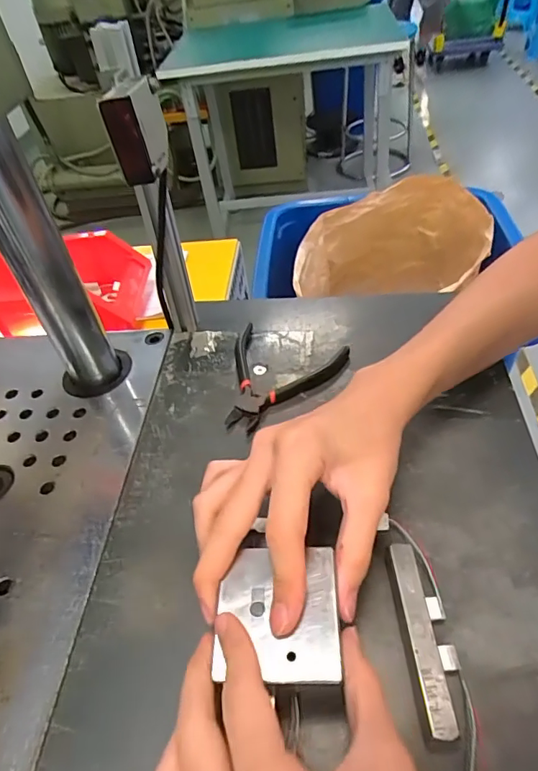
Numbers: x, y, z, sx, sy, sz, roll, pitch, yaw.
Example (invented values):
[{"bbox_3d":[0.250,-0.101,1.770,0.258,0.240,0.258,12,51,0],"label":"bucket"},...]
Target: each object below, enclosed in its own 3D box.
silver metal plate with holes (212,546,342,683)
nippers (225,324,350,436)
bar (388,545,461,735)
[{"bbox_3d":[0.005,0.112,0.245,0.057,0.007,0.062,-2,46,5],"label":"silver metal plate with holes"},{"bbox_3d":[0.001,-0.005,0.417,0.104,0.011,0.111,16,50,21],"label":"nippers"},{"bbox_3d":[0.082,0.136,0.270,0.014,0.018,0.095,-6,46,2],"label":"bar"}]

